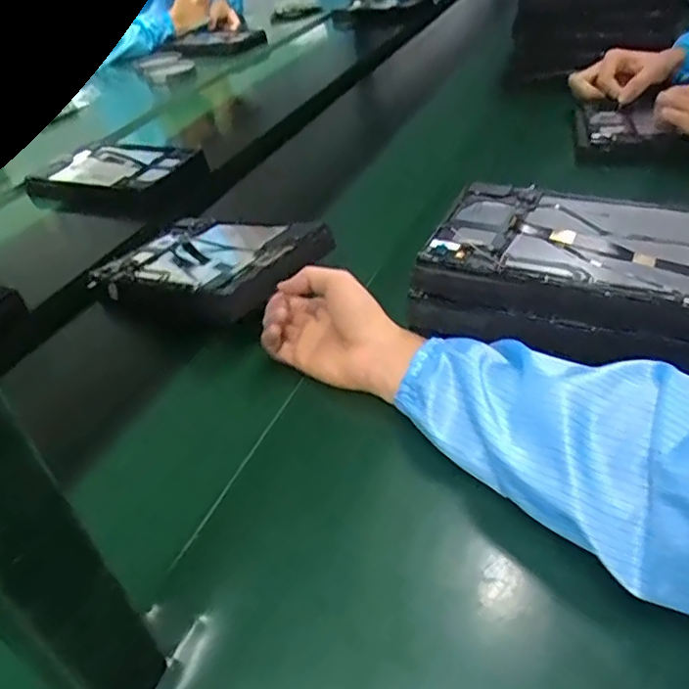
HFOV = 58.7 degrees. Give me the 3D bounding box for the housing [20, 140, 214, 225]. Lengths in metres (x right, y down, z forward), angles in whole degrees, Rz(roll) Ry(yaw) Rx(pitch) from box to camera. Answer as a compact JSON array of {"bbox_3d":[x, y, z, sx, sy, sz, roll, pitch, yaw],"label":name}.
[{"bbox_3d":[-0.350,-0.255,0.954,0.272,0.061,0.144,8,41,19],"label":"housing"}]

